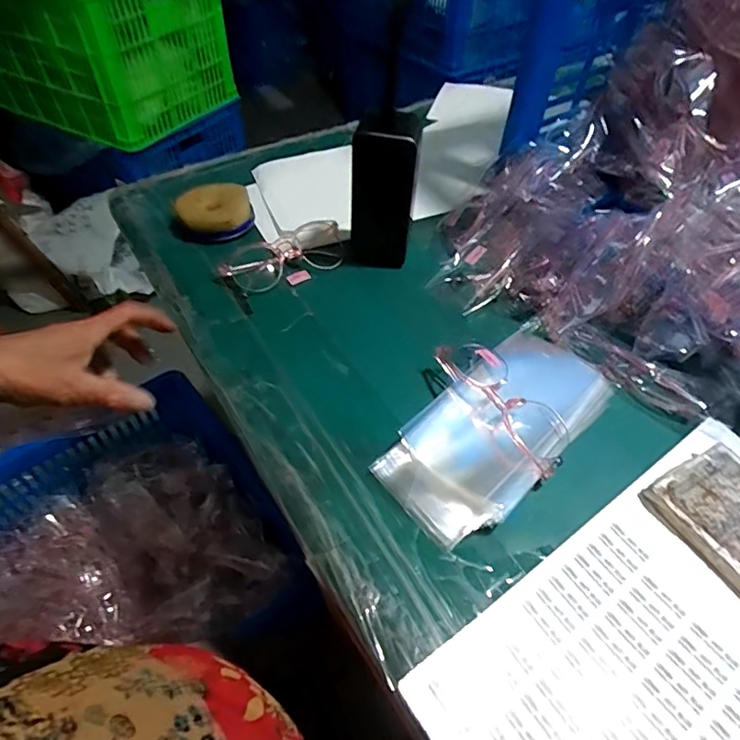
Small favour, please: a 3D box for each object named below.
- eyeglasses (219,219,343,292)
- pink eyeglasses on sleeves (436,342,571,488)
[{"bbox_3d":[-0.076,-0.106,0.501,0.117,0.029,0.048,-31,58,-23],"label":"eyeglasses"},{"bbox_3d":[0.104,0.024,0.399,0.048,0.025,0.121,-27,56,-21],"label":"pink eyeglasses on sleeves"}]

